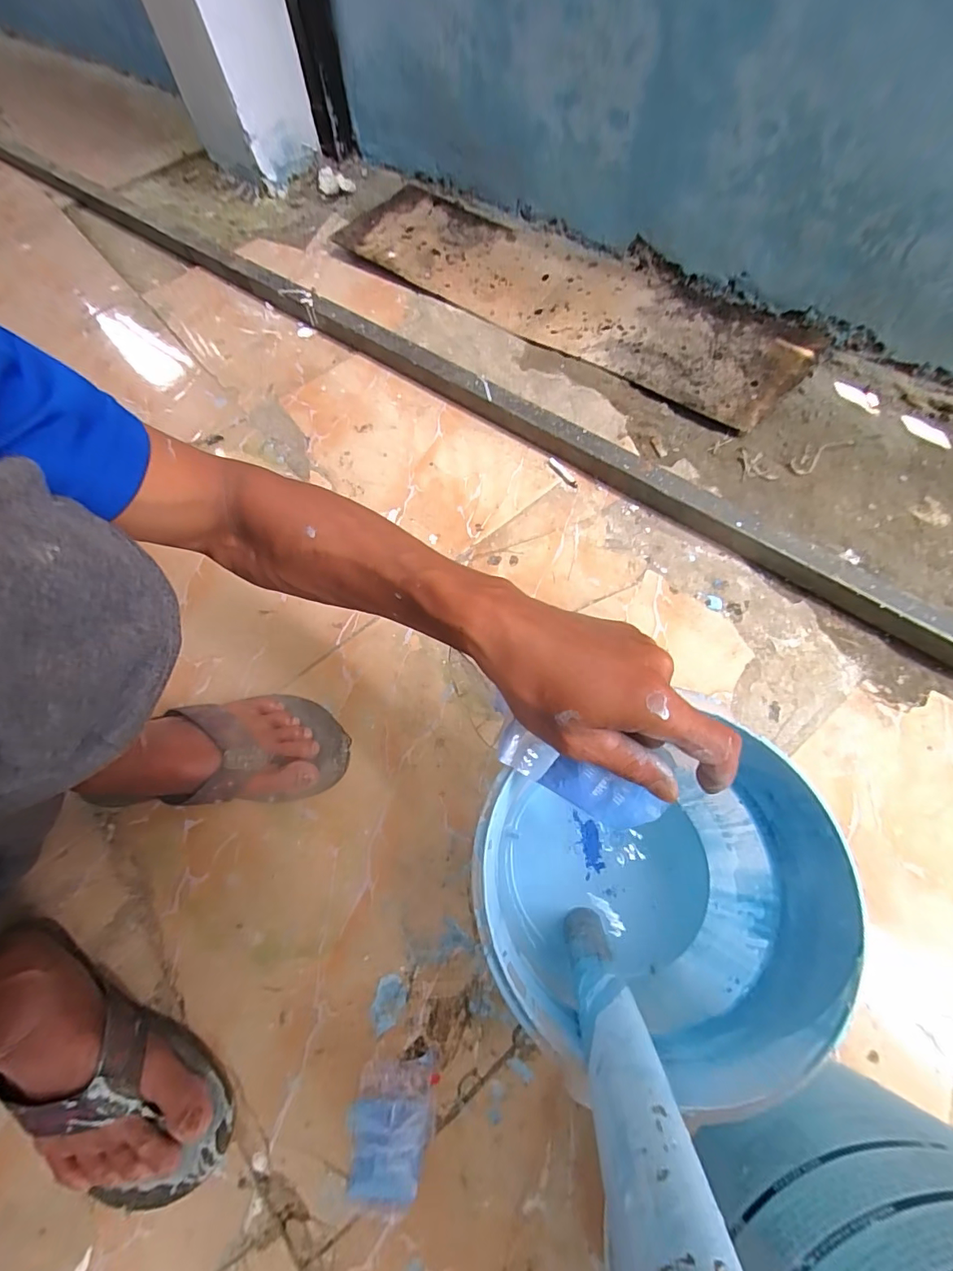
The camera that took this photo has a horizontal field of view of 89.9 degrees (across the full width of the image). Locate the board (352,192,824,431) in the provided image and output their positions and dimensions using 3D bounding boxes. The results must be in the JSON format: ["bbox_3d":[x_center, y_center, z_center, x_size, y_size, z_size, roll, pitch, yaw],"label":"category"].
[{"bbox_3d":[0.142,-0.567,0.783,0.775,0.029,0.225,33,73,15],"label":"board"}]

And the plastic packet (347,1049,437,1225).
[{"bbox_3d":[-0.067,0.398,0.379,0.066,0.016,0.097,-1,67,3],"label":"plastic packet"}]

